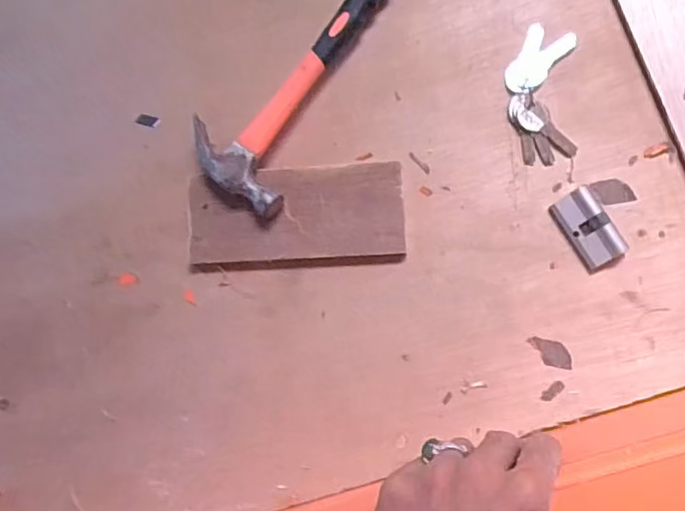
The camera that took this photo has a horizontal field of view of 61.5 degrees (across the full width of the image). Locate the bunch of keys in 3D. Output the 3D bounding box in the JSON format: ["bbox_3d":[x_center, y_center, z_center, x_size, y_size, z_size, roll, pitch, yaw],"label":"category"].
[{"bbox_3d":[0.161,-0.131,0.466,0.051,0.013,0.111,1,86,9],"label":"bunch of keys"}]

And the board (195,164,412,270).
[{"bbox_3d":[-0.039,-0.032,0.481,0.178,0.021,0.080,-3,85,8],"label":"board"}]

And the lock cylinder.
[{"bbox_3d":[0.192,-0.020,0.450,0.034,0.014,0.062,-33,82,5],"label":"lock cylinder"}]

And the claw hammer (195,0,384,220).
[{"bbox_3d":[-0.032,-0.169,0.481,0.092,0.031,0.265,29,90,10],"label":"claw hammer"}]

